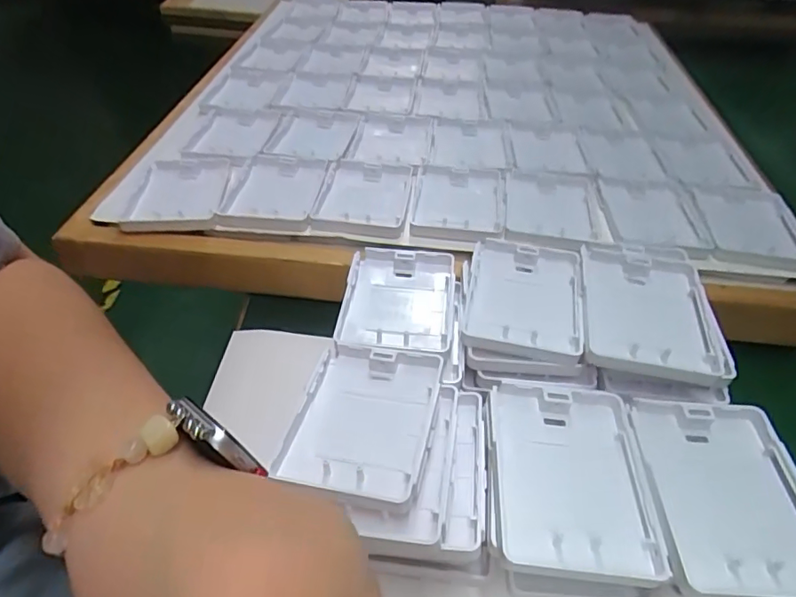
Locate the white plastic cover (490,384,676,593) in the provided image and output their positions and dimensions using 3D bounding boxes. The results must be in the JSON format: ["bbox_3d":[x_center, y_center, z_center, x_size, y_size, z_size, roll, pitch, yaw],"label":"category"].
[{"bbox_3d":[0.076,0.078,0.235,0.063,0.010,0.089,6,45,1],"label":"white plastic cover"}]

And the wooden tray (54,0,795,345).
[{"bbox_3d":[0.056,-0.223,0.570,0.528,0.058,0.561,7,45,2],"label":"wooden tray"}]

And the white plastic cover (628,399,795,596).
[{"bbox_3d":[0.147,0.085,0.232,0.068,0.011,0.086,5,45,0],"label":"white plastic cover"}]

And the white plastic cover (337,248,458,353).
[{"bbox_3d":[0.000,0.000,0.327,0.066,0.016,0.089,6,45,2],"label":"white plastic cover"}]

